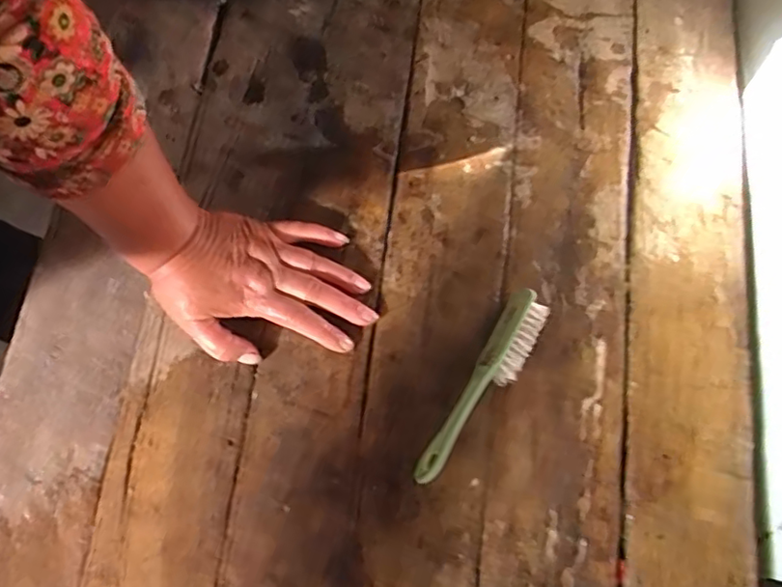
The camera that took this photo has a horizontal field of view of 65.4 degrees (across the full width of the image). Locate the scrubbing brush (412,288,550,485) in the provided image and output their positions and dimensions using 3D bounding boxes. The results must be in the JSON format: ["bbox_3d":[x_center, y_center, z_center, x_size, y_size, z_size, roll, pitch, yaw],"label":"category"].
[{"bbox_3d":[0.068,0.069,0.443,0.031,0.028,0.156,29,76,10],"label":"scrubbing brush"}]

